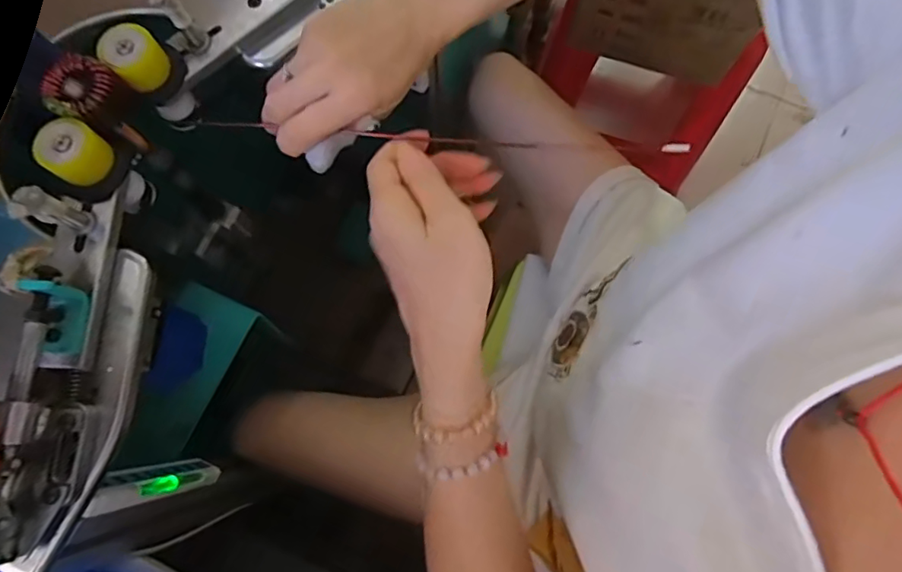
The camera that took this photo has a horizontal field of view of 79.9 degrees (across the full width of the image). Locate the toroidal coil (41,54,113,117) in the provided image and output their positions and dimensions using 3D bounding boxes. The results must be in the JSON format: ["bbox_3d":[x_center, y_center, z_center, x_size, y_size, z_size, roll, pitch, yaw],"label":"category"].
[{"bbox_3d":[-0.232,-0.124,0.333,0.034,0.011,0.040,34,79,8],"label":"toroidal coil"}]

